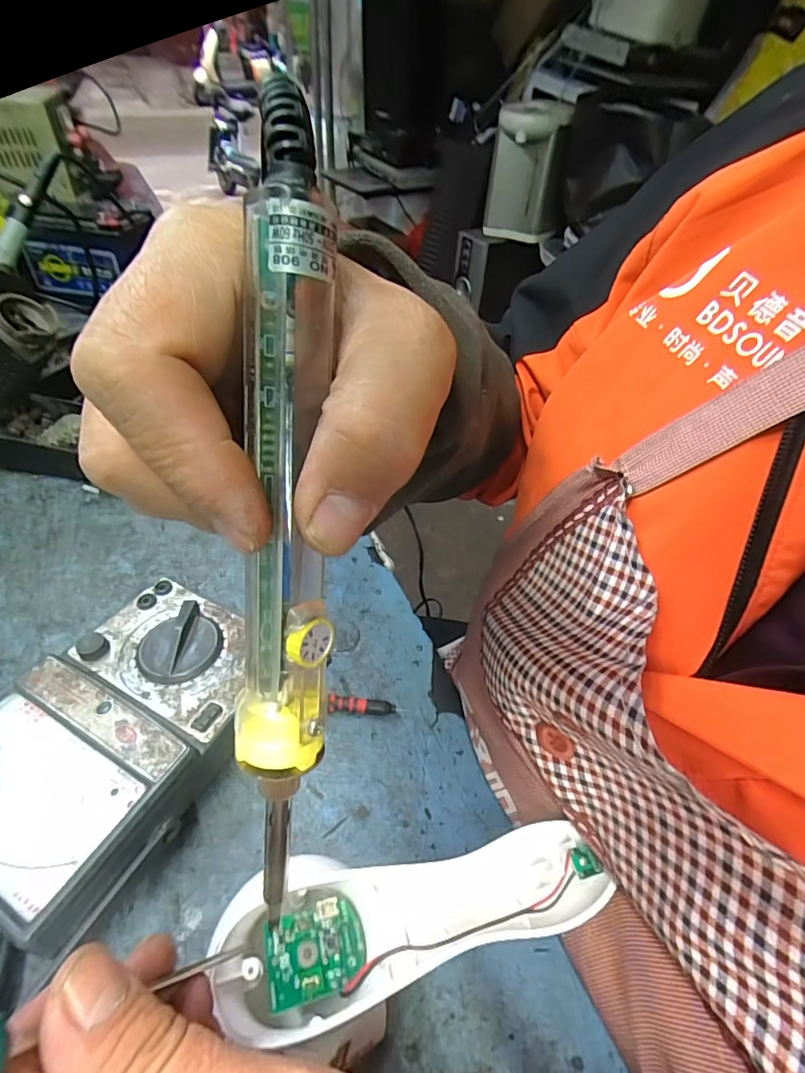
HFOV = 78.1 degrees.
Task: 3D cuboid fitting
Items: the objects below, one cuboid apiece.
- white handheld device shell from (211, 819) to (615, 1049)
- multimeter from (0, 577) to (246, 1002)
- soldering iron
[{"bbox_3d":[0.006,0.156,0.204,0.157,0.039,0.052,-4,47,-10],"label":"white handheld device shell"},{"bbox_3d":[-0.157,0.115,0.263,0.117,0.058,0.184,25,49,17],"label":"multimeter"},{"bbox_3d":[-0.030,0.002,0.127,0.021,0.199,0.020,3,13,-3],"label":"soldering iron"}]

